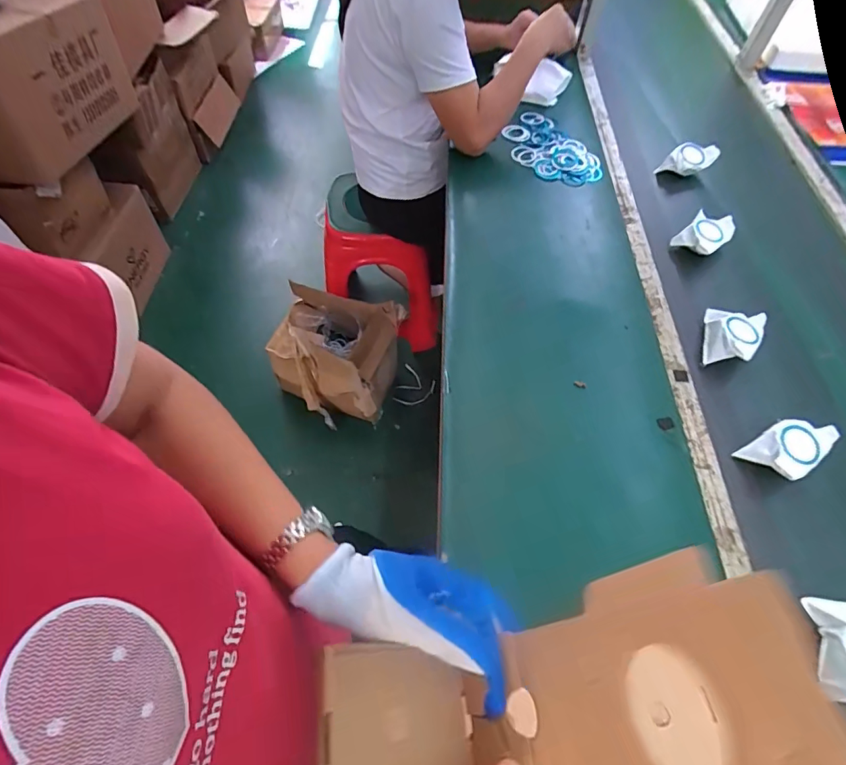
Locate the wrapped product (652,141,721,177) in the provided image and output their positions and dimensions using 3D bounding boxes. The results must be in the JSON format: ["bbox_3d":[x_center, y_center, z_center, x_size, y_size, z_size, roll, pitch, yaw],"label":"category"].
[{"bbox_3d":[0.580,-0.479,1.000,0.112,0.050,0.065,-14,60,-13],"label":"wrapped product"}]

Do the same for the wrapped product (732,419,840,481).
[{"bbox_3d":[0.506,0.090,0.635,0.099,0.048,0.066,-24,63,-19],"label":"wrapped product"}]

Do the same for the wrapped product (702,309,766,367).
[{"bbox_3d":[0.497,-0.070,0.739,0.080,0.042,0.108,19,58,7],"label":"wrapped product"}]

